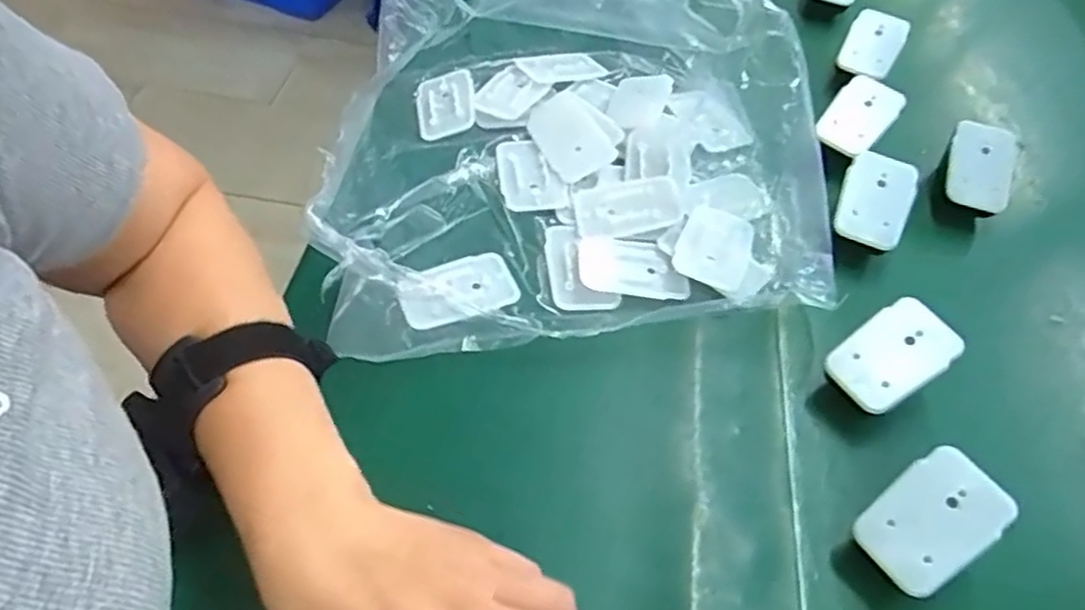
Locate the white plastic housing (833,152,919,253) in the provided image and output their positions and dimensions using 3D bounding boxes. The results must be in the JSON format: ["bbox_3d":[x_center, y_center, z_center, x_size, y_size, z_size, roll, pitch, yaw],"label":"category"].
[{"bbox_3d":[0.220,-0.070,0.457,0.042,0.012,0.065,17,79,18],"label":"white plastic housing"}]

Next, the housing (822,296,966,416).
[{"bbox_3d":[0.193,0.027,0.380,0.066,0.009,0.044,-39,66,-3],"label":"housing"}]

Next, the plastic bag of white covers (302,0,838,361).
[{"bbox_3d":[0.014,-0.141,0.444,0.295,0.130,0.310,-3,53,-7],"label":"plastic bag of white covers"}]

